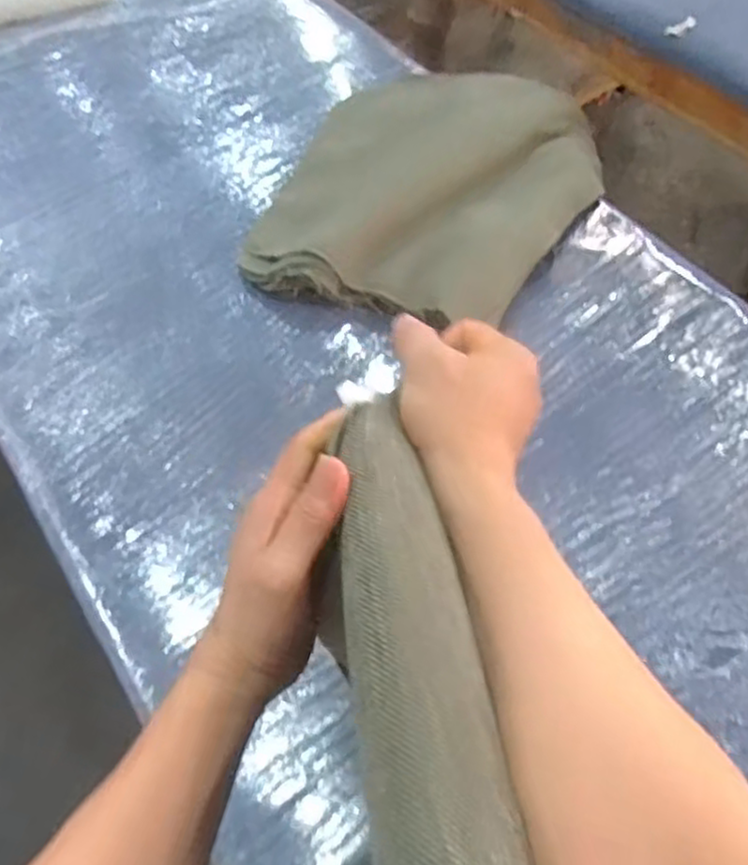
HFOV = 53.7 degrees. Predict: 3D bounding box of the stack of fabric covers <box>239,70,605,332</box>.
[{"bbox_3d":[0.082,-0.354,1.072,0.403,0.072,0.500,22,61,15],"label":"stack of fabric covers"}]

